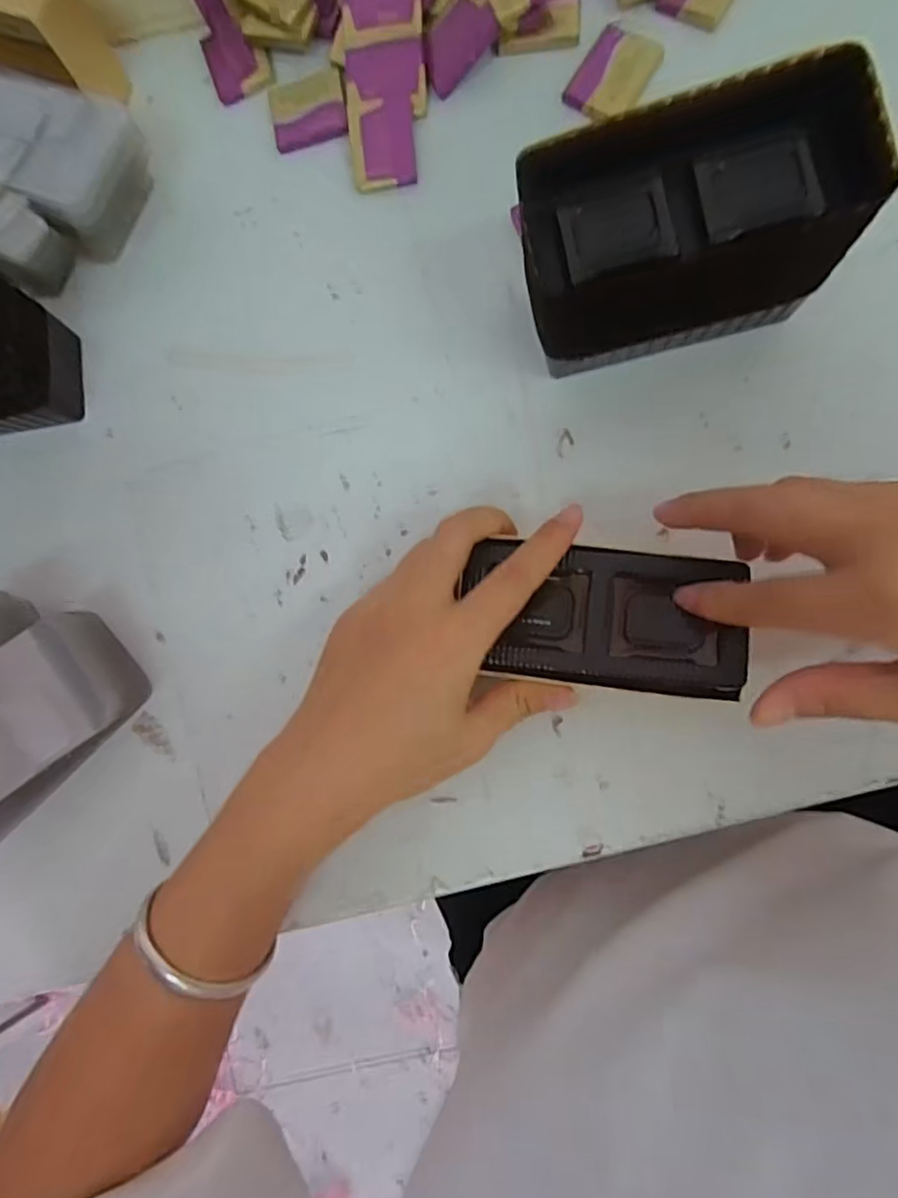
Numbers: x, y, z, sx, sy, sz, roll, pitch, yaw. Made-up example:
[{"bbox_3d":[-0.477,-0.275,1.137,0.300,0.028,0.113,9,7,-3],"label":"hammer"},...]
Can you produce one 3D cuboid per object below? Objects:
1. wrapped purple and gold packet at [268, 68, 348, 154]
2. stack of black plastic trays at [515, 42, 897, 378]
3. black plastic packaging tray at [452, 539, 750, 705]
[{"bbox_3d":[-0.071,-0.250,0.316,0.039,0.004,0.035,-11,85,8],"label":"wrapped purple and gold packet"},{"bbox_3d":[0.090,-0.139,0.246,0.116,0.082,0.058,-12,85,8],"label":"stack of black plastic trays"},{"bbox_3d":[0.062,0.007,0.247,0.103,0.009,0.055,5,88,9],"label":"black plastic packaging tray"}]

